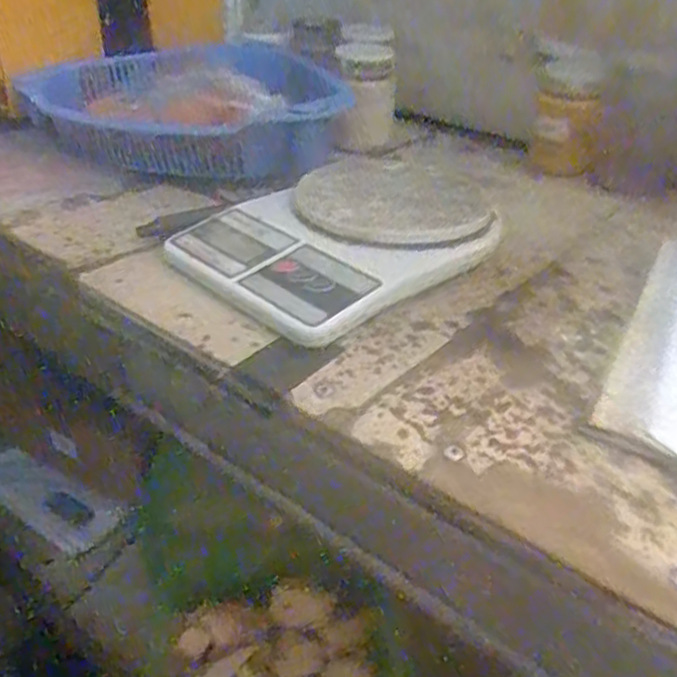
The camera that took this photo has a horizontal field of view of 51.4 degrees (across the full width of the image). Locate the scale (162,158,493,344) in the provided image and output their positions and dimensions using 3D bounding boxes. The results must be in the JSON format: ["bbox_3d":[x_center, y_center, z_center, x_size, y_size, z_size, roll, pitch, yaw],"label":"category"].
[{"bbox_3d":[0.011,-0.073,0.455,0.198,0.035,0.145,-24,42,-35],"label":"scale"}]

